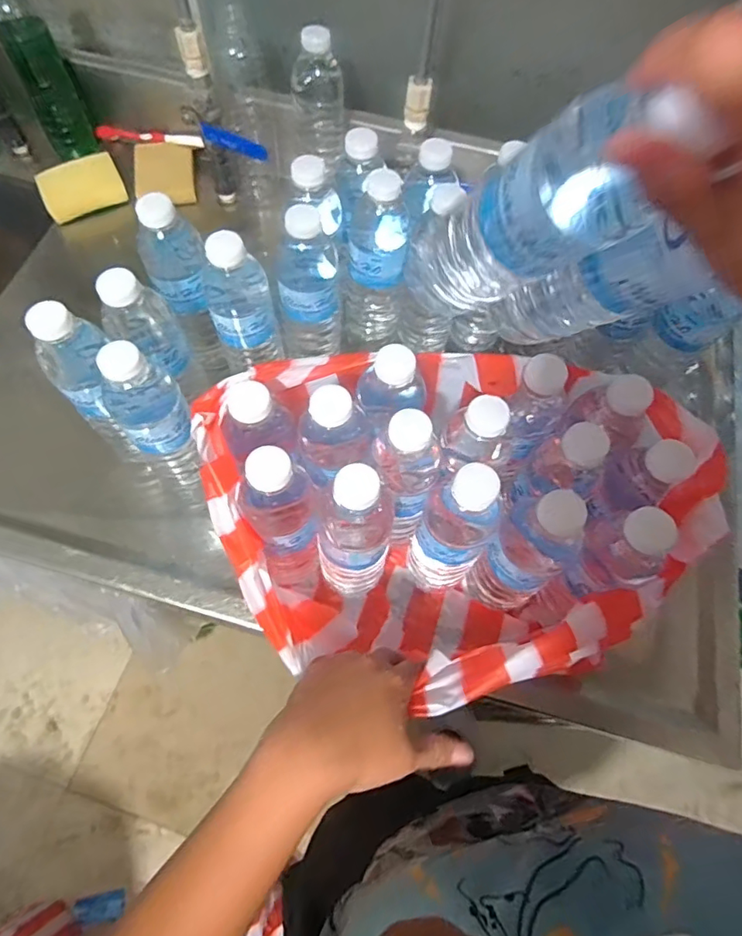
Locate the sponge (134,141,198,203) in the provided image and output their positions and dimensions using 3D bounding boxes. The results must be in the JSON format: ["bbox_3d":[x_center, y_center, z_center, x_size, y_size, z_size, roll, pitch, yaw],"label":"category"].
[{"bbox_3d":[-0.279,-0.402,0.731,0.076,0.024,0.089,-6,66,-7],"label":"sponge"}]

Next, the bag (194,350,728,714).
[{"bbox_3d":[0.060,0.051,0.457,0.346,0.211,0.259,-11,67,-9],"label":"bag"}]

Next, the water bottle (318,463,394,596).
[{"bbox_3d":[-0.008,0.061,0.454,0.063,0.203,0.050,-19,68,-12],"label":"water bottle"}]

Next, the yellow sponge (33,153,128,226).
[{"bbox_3d":[-0.387,-0.377,0.718,0.100,0.022,0.086,-24,69,-14],"label":"yellow sponge"}]

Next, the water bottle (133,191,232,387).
[{"bbox_3d":[-0.184,-0.171,0.542,0.054,0.189,0.061,-22,69,-13],"label":"water bottle"}]

